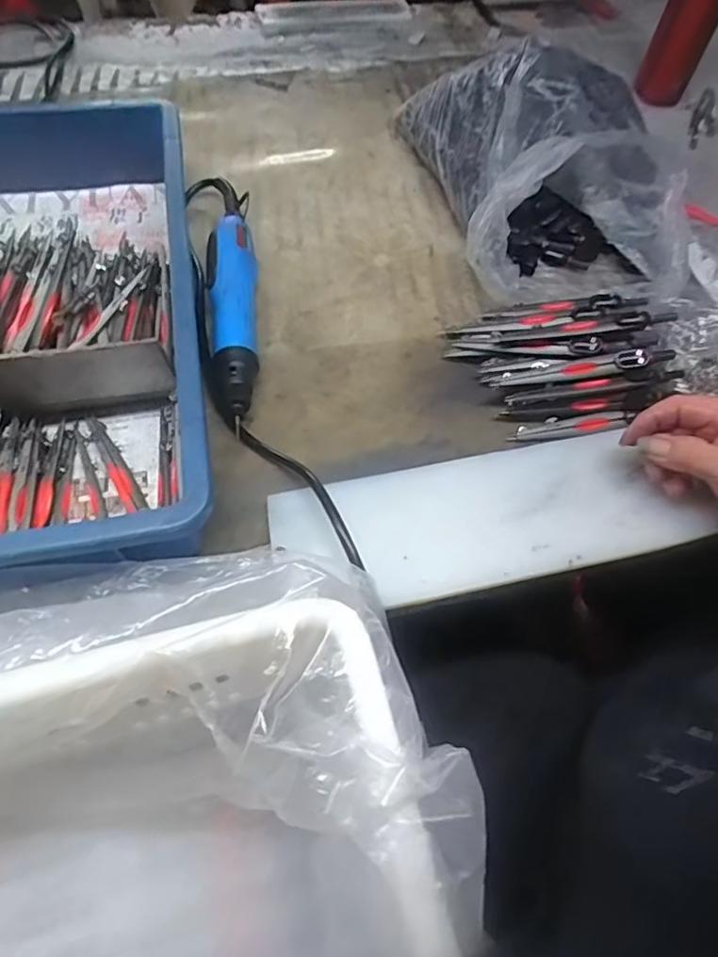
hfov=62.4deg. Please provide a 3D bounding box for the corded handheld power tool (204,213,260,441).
[{"bbox_3d":[-0.101,-0.132,0.475,0.038,0.034,0.211,-3,58,-6],"label":"corded handheld power tool"}]

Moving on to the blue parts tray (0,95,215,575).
[{"bbox_3d":[-0.264,-0.125,0.432,0.282,0.080,0.444,-8,59,-9],"label":"blue parts tray"}]

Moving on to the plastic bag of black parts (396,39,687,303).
[{"bbox_3d":[0.179,-0.287,0.548,0.207,0.109,0.290,-5,58,-7],"label":"plastic bag of black parts"}]

